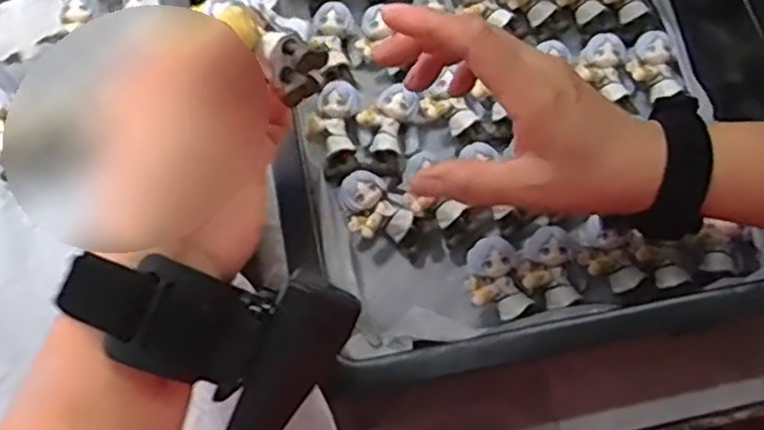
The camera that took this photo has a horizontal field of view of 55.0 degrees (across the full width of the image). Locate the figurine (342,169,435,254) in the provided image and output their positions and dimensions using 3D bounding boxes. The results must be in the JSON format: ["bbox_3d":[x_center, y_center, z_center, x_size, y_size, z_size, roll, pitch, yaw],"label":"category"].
[{"bbox_3d":[0.000,0.001,0.465,0.064,0.020,0.038,40,73,-2],"label":"figurine"}]

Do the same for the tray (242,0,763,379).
[{"bbox_3d":[0.075,-0.135,0.487,0.303,0.098,0.442,-12,70,-6],"label":"tray"}]

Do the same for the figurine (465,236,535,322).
[{"bbox_3d":[0.069,0.040,0.451,0.034,0.018,0.051,-14,71,-7],"label":"figurine"}]

